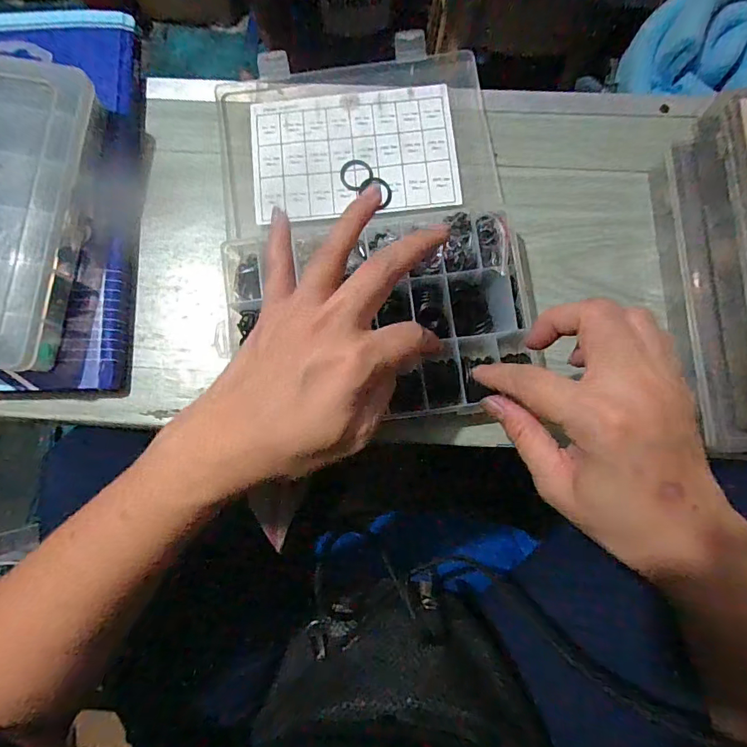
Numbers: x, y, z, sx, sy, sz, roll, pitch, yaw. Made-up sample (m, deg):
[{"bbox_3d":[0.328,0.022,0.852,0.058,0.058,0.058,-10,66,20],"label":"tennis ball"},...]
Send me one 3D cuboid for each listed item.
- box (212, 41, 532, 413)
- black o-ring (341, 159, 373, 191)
[{"bbox_3d":[-0.004,-0.107,0.307,0.197,0.037,0.272,-6,81,0],"label":"box"},{"bbox_3d":[-0.013,-0.147,0.325,0.023,0.004,0.023,0,82,1],"label":"black o-ring"}]

